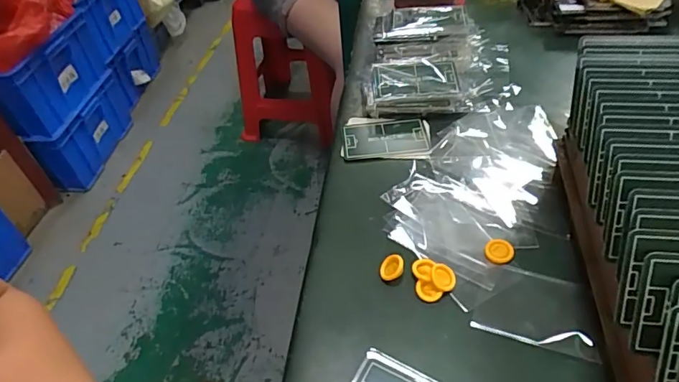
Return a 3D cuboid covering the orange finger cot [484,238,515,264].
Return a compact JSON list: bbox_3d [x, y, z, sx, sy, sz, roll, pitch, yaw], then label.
[{"bbox_3d":[0.122,0.045,0.357,0.021,0.005,0.019,-25,48,-17],"label":"orange finger cot"}]

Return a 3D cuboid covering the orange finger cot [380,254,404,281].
[{"bbox_3d":[0.039,0.058,0.351,0.019,0.004,0.018,-16,60,22],"label":"orange finger cot"}]

